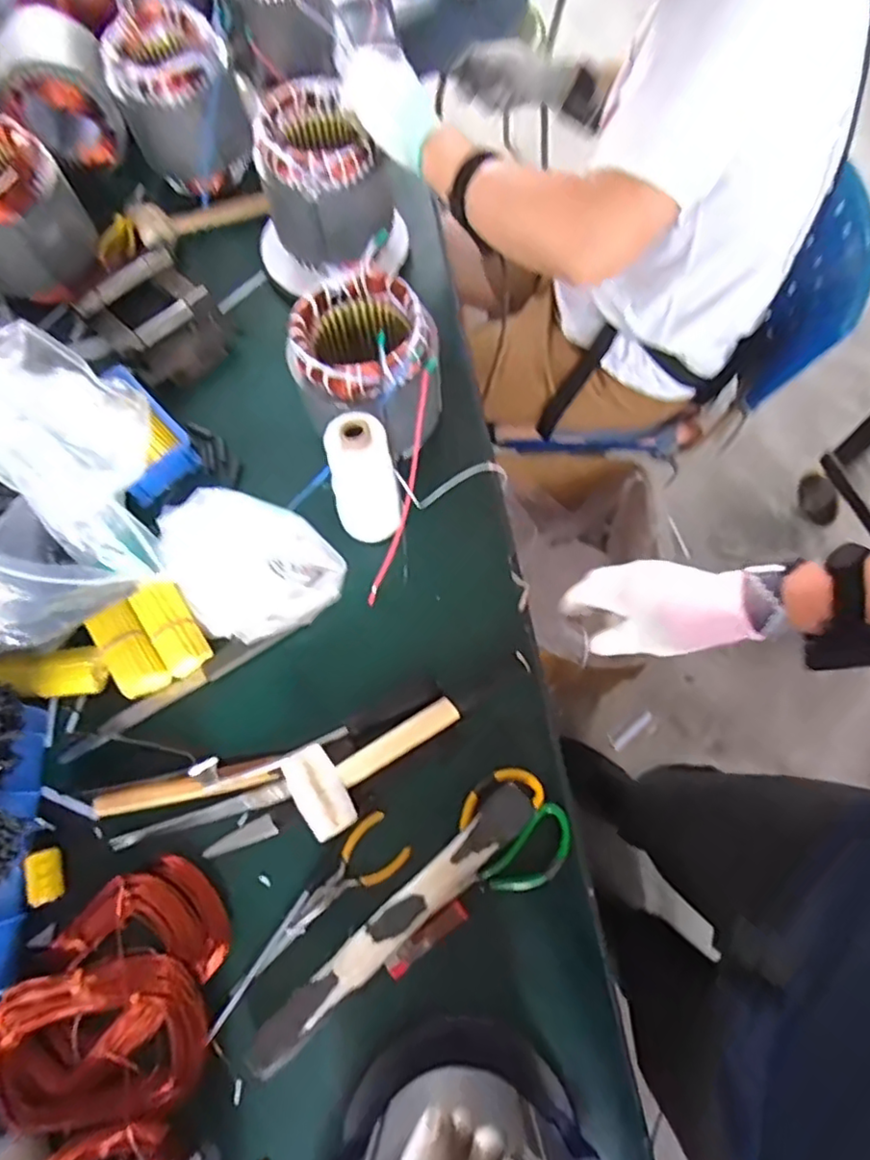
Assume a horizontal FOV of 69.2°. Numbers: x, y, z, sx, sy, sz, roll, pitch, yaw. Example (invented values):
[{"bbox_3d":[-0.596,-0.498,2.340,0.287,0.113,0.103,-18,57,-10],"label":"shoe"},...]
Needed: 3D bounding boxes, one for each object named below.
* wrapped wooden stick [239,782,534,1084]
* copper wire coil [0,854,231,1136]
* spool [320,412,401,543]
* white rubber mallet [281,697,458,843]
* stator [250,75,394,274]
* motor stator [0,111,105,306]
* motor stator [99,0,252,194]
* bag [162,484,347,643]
[{"bbox_3d":[-0.033,0.308,0.565,0.325,0.047,0.043,-41,75,-13],"label":"wrapped wooden stick"},{"bbox_3d":[-0.275,0.375,0.556,0.211,0.054,0.178,-38,75,-12],"label":"copper wire coil"},{"bbox_3d":[-0.070,-0.098,0.638,0.064,0.148,0.062,0,70,0],"label":"spool"},{"bbox_3d":[-0.054,0.169,0.611,0.174,0.052,0.083,-32,73,-10],"label":"white rubber mallet"},{"bbox_3d":[-0.139,-0.495,0.776,0.135,0.139,0.152,-18,71,-6],"label":"stator"},{"bbox_3d":[-0.539,-0.467,0.809,0.130,0.161,0.158,42,76,13],"label":"motor stator"},{"bbox_3d":[-0.351,-0.664,0.870,0.155,0.152,0.143,-22,72,-7],"label":"motor stator"},{"bbox_3d":[-0.195,-0.012,0.668,0.175,0.075,0.146,39,75,13],"label":"bag"}]

